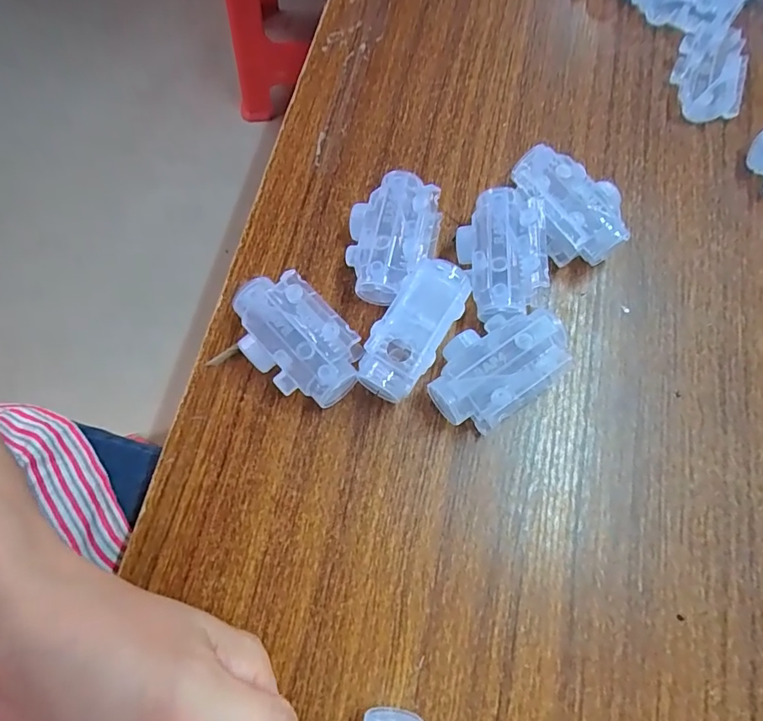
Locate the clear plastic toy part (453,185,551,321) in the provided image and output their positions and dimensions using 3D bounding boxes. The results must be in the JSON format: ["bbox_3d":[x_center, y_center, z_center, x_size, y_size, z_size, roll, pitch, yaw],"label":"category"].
[{"bbox_3d":[0.061,-0.054,0.251,0.041,0.031,0.067,-5,72,-1],"label":"clear plastic toy part"}]

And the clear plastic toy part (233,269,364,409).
[{"bbox_3d":[-0.042,-0.009,0.238,0.042,0.030,0.068,-42,76,-12],"label":"clear plastic toy part"}]

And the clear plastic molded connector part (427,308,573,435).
[{"bbox_3d":[0.057,0.004,0.237,0.070,0.030,0.044,-31,74,-9],"label":"clear plastic molded connector part"}]

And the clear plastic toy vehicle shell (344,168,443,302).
[{"bbox_3d":[0.004,-0.063,0.254,0.044,0.029,0.063,15,72,5],"label":"clear plastic toy vehicle shell"}]

